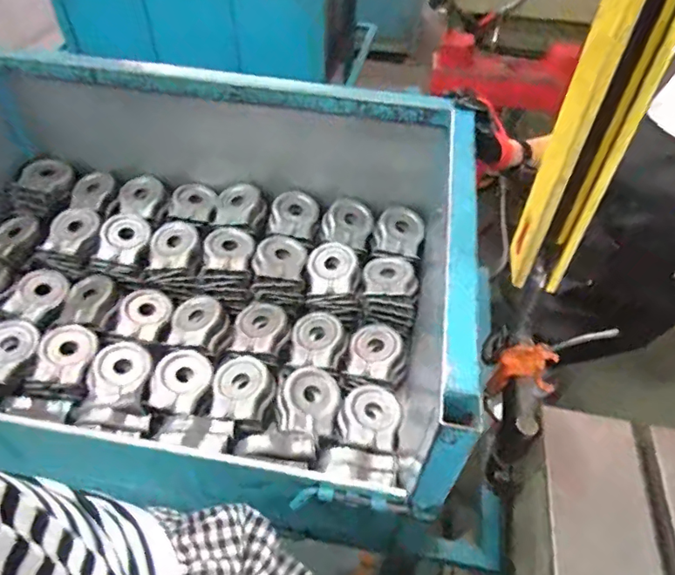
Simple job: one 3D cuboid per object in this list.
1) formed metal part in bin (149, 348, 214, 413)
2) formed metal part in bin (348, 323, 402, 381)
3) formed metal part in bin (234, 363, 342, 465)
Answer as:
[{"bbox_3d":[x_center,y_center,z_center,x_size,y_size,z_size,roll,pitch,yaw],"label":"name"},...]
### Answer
[{"bbox_3d":[-0.278,0.173,0.877,0.089,0.050,0.139,29,35,-16],"label":"formed metal part in bin"},{"bbox_3d":[0.070,0.118,0.926,0.086,0.034,0.127,14,49,10],"label":"formed metal part in bin"},{"bbox_3d":[-0.063,0.216,0.825,0.109,0.049,0.189,16,50,12],"label":"formed metal part in bin"}]

